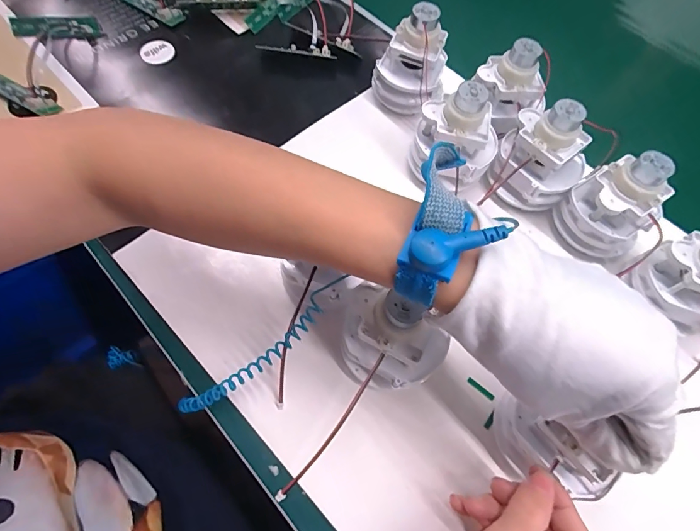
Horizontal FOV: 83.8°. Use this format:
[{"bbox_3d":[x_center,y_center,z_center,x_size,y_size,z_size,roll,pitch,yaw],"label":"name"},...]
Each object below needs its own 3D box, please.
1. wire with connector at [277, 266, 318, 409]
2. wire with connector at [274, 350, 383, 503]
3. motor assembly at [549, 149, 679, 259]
[{"bbox_3d":[-0.038,0.050,0.258,0.004,0.019,0.100,18,94,23],"label":"wire with connector"},{"bbox_3d":[-0.010,0.096,0.230,0.007,0.005,0.102,36,82,13],"label":"wire with connector"},{"bbox_3d":[0.209,-0.049,0.305,0.054,0.080,0.063,-32,71,-16],"label":"motor assembly"}]

